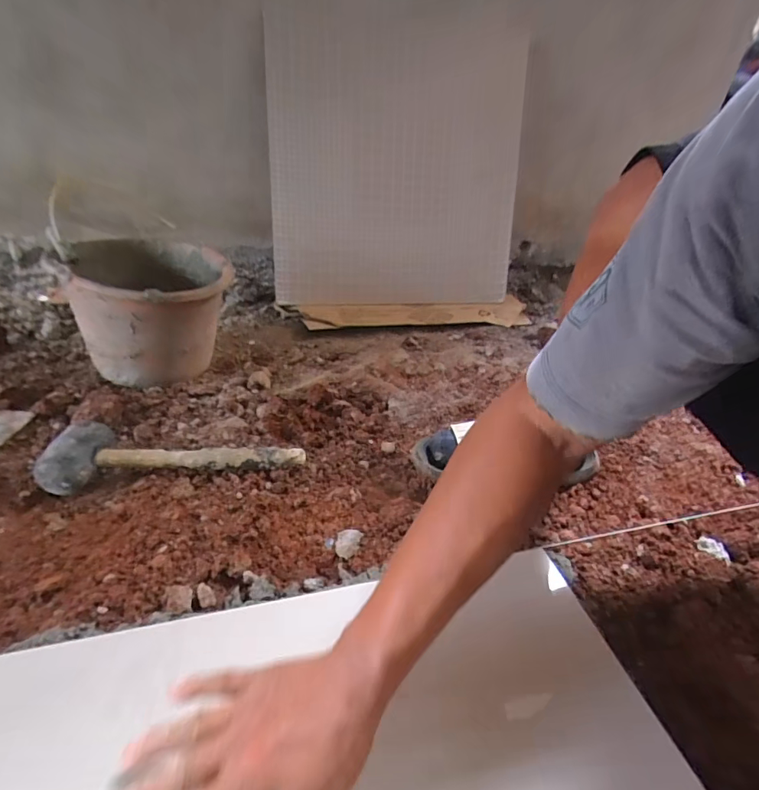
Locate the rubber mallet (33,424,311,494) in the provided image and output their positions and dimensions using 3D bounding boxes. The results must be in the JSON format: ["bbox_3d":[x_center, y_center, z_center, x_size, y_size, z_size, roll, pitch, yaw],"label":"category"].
[{"bbox_3d":[-0.258,0.069,0.595,0.307,0.058,0.089,-4,34,-16],"label":"rubber mallet"}]

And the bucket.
[{"bbox_3d":[-0.385,-0.152,0.794,0.226,0.183,0.273,-6,34,-19],"label":"bucket"}]

